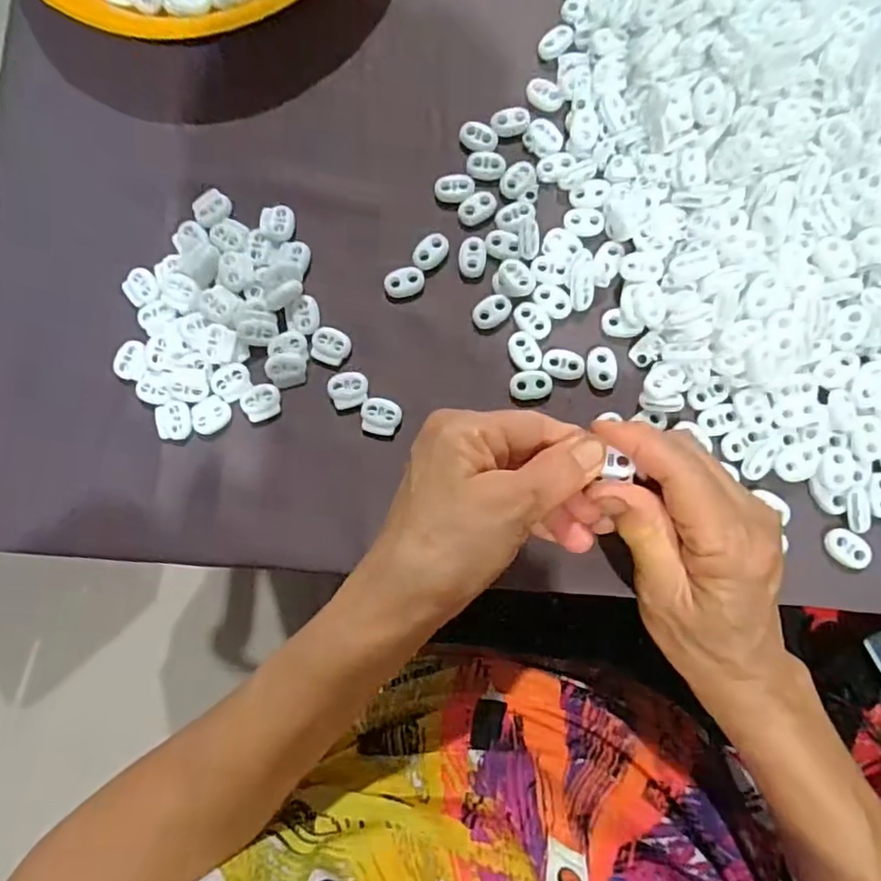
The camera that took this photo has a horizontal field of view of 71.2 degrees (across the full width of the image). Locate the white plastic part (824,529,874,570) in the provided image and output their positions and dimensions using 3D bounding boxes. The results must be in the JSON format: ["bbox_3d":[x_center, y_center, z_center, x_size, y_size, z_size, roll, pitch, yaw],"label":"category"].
[{"bbox_3d":[0.203,0.054,0.305,0.022,0.004,0.015,39,87,7],"label":"white plastic part"}]

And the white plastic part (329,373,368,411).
[{"bbox_3d":[-0.050,-0.027,0.336,0.021,0.004,0.020,-16,82,2],"label":"white plastic part"}]

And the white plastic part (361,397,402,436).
[{"bbox_3d":[-0.032,-0.013,0.333,0.021,0.004,0.020,5,83,4],"label":"white plastic part"}]

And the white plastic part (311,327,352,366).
[{"bbox_3d":[-0.061,-0.053,0.340,0.021,0.004,0.019,24,85,6],"label":"white plastic part"}]

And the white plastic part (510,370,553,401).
[{"bbox_3d":[0.049,-0.030,0.329,0.022,0.004,0.016,1,83,4],"label":"white plastic part"}]

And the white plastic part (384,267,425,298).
[{"bbox_3d":[-0.020,-0.088,0.344,0.022,0.007,0.015,-15,82,2],"label":"white plastic part"}]

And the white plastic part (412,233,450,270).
[{"bbox_3d":[-0.005,-0.106,0.344,0.023,0.006,0.015,-44,82,-2],"label":"white plastic part"}]

